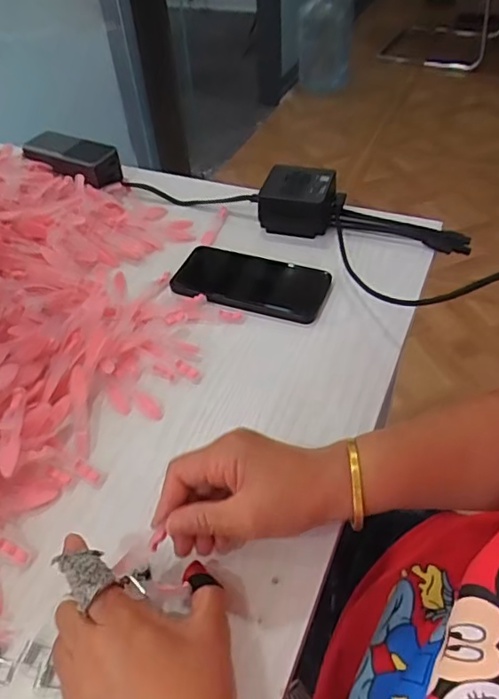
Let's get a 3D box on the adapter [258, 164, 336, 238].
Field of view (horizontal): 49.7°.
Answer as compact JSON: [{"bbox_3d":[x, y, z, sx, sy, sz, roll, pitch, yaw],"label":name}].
[{"bbox_3d":[0.057,-0.172,0.619,0.081,0.049,0.080,8,47,11],"label":"adapter"}]

